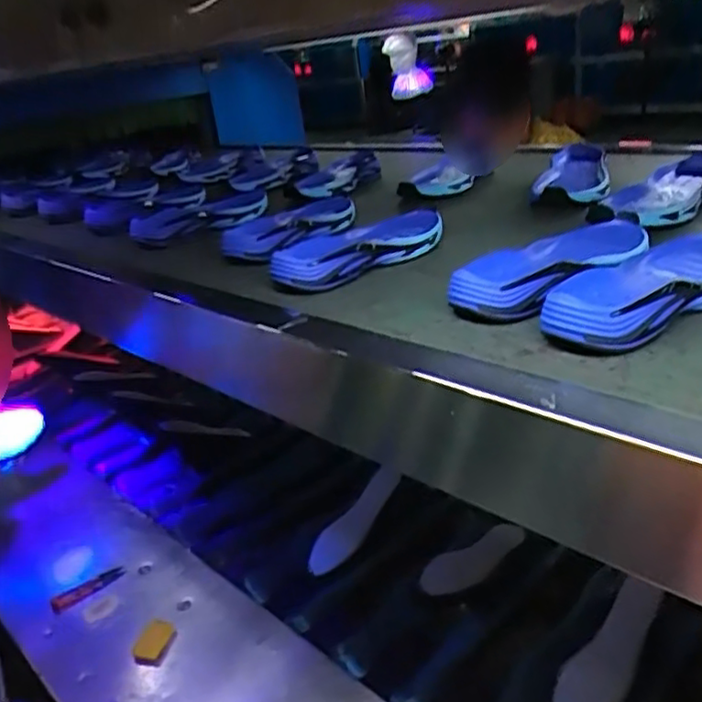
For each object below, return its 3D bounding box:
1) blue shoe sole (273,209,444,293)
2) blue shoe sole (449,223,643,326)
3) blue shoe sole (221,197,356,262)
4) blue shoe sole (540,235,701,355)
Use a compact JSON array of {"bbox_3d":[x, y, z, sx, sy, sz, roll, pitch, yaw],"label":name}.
[{"bbox_3d":[0.013,-0.113,0.727,0.216,0.031,0.089,-27,37,-37],"label":"blue shoe sole"},{"bbox_3d":[0.186,-0.074,0.591,0.236,0.034,0.092,-25,36,-35],"label":"blue shoe sole"},{"bbox_3d":[-0.067,-0.156,0.852,0.088,0.034,0.210,14,33,27],"label":"blue shoe sole"},{"bbox_3d":[0.237,-0.054,0.521,0.217,0.034,0.086,-21,34,-31],"label":"blue shoe sole"}]

